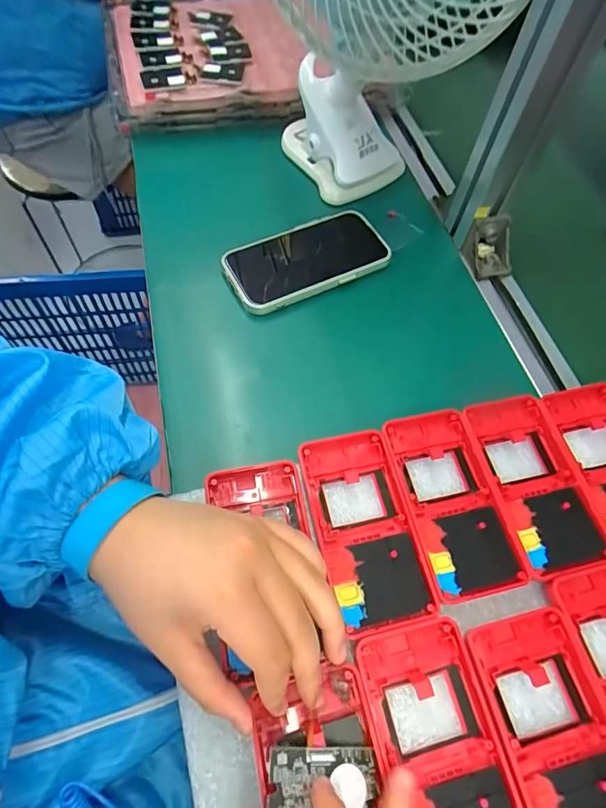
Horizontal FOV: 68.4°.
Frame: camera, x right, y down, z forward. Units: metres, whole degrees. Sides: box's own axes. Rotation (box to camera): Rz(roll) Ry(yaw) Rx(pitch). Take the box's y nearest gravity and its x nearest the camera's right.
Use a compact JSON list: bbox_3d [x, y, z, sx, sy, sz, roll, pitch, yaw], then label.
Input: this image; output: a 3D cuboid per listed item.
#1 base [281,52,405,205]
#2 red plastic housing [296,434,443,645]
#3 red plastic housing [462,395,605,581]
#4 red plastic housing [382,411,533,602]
[{"bbox_3d":[0.034,-0.286,0.464,0.088,0.070,0.131,-30,66,-17],"label":"base"},{"bbox_3d":[0.039,0.077,0.286,0.060,0.012,0.120,-11,62,-8],"label":"red plastic housing"},{"bbox_3d":[0.160,0.052,0.308,0.062,0.011,0.121,-11,62,-9],"label":"red plastic housing"},{"bbox_3d":[0.098,0.063,0.299,0.059,0.009,0.121,-10,62,-8],"label":"red plastic housing"}]

